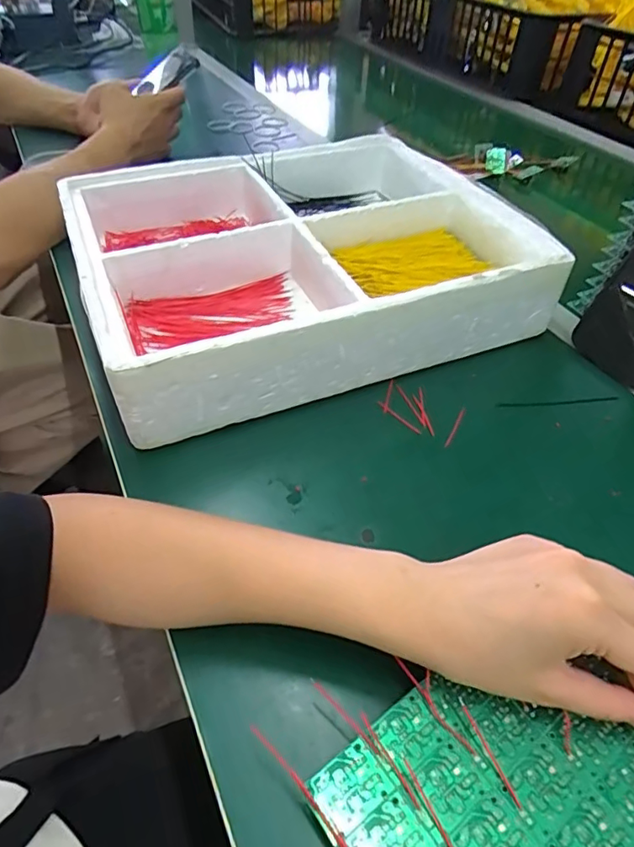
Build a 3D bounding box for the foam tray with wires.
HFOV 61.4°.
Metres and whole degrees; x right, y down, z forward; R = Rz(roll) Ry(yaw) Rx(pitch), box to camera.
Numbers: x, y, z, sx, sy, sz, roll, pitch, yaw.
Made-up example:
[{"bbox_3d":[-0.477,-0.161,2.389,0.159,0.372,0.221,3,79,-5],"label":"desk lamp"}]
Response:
[{"bbox_3d":[-0.019,-0.154,0.502,0.366,0.084,0.306,-17,48,-17],"label":"foam tray with wires"}]

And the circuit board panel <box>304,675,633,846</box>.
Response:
[{"bbox_3d":[0.090,0.155,0.241,0.167,0.004,0.100,-27,52,-25],"label":"circuit board panel"}]

